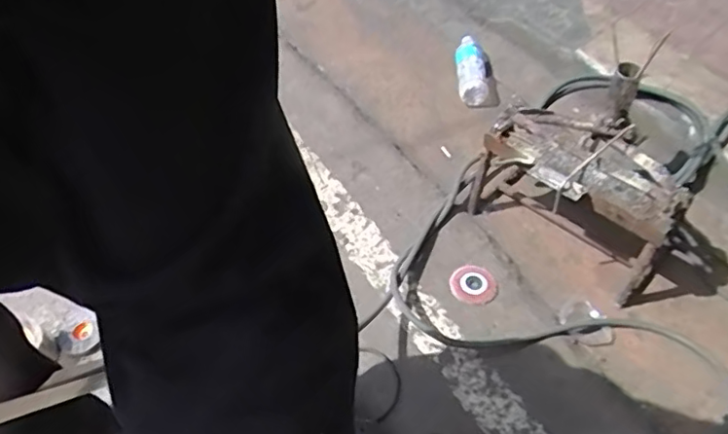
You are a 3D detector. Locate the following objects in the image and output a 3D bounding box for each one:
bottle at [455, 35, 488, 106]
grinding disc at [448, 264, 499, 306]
[{"bbox_3d":[0.300,-0.414,1.615,0.088,0.059,0.230,-5,68,0],"label":"bottle"},{"bbox_3d":[0.225,0.138,1.194,0.095,0.019,0.088,-2,50,3],"label":"grinding disc"}]

